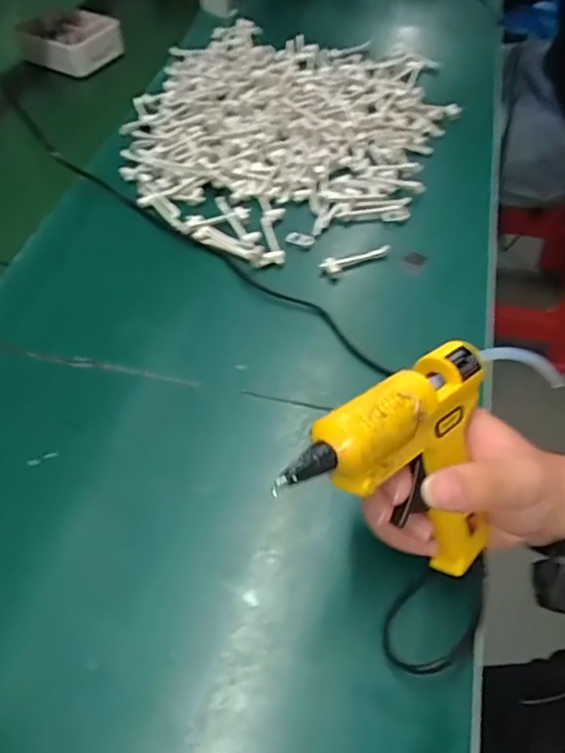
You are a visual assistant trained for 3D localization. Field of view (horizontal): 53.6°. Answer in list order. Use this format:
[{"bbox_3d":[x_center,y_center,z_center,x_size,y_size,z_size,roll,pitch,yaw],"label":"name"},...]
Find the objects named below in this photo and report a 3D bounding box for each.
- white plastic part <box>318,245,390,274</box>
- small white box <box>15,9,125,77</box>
[{"bbox_3d":[0.069,-0.110,0.530,0.069,0.011,0.017,-18,57,-12],"label":"white plastic part"},{"bbox_3d":[-0.295,-0.476,0.791,0.117,0.043,0.095,28,60,19],"label":"small white box"}]

